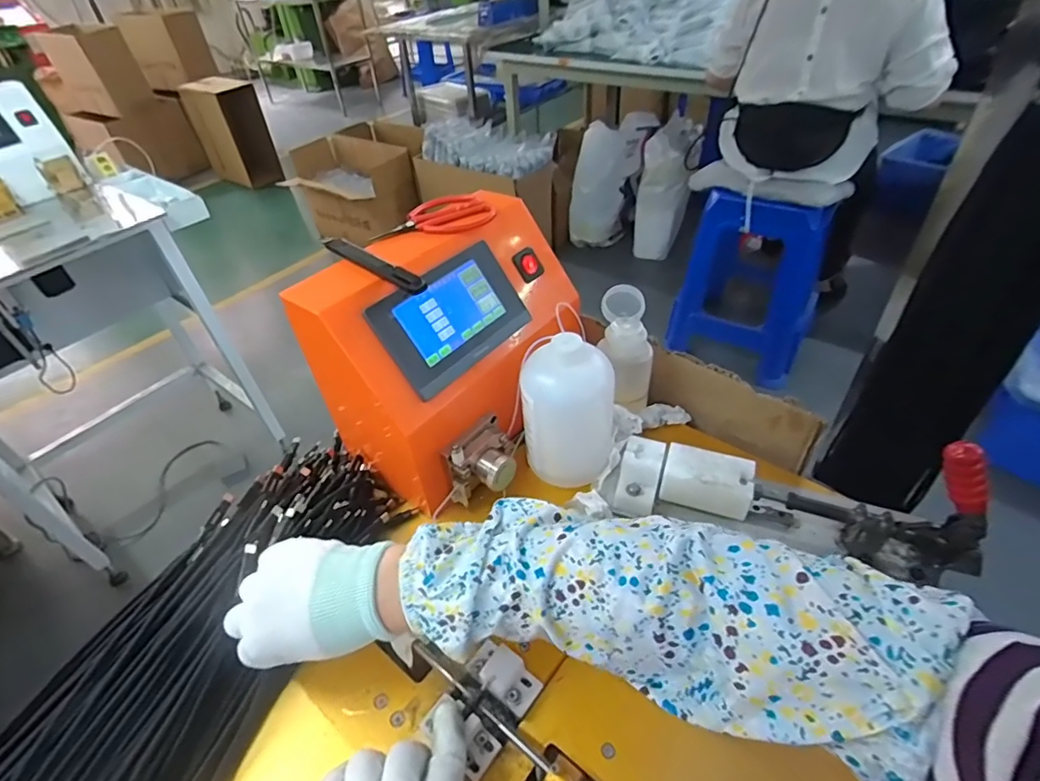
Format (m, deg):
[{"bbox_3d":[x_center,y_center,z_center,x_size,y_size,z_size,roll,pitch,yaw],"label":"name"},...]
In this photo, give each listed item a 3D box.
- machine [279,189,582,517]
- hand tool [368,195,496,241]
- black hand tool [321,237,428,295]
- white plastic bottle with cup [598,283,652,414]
[{"bbox_3d":[-0.054,-0.039,0.489,0.174,0.186,0.250,23,49,28],"label":"machine"},{"bbox_3d":[-0.084,-0.160,0.491,0.109,0.012,0.054,-19,44,-15],"label":"hand tool"},{"bbox_3d":[-0.119,-0.102,0.423,0.122,0.011,0.014,30,53,32],"label":"black hand tool"},{"bbox_3d":[0.108,-0.042,0.550,0.054,0.098,0.083,-3,42,2],"label":"white plastic bottle with cup"}]

